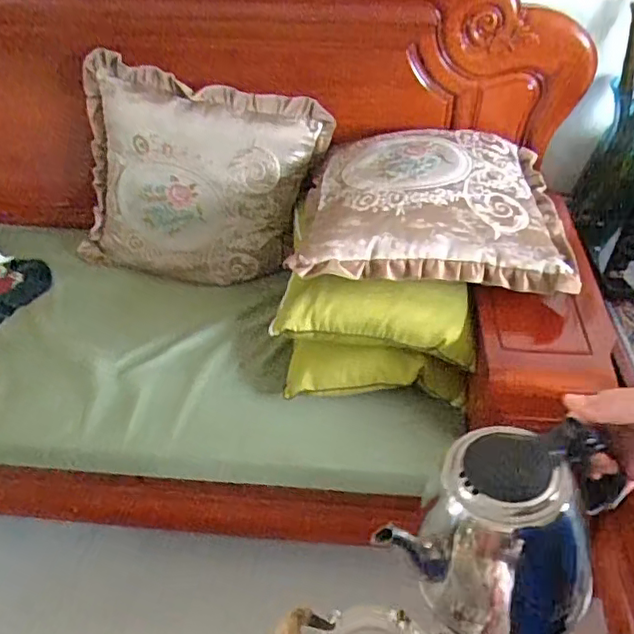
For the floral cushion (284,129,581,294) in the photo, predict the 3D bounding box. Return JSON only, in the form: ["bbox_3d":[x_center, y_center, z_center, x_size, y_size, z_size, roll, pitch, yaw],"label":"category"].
[{"bbox_3d":[0.209,-0.215,1.048,0.456,0.100,0.390,1,45,1],"label":"floral cushion"}]

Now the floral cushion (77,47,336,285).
[{"bbox_3d":[-0.257,-0.280,1.253,0.486,0.450,0.150,13,23,-4],"label":"floral cushion"}]

